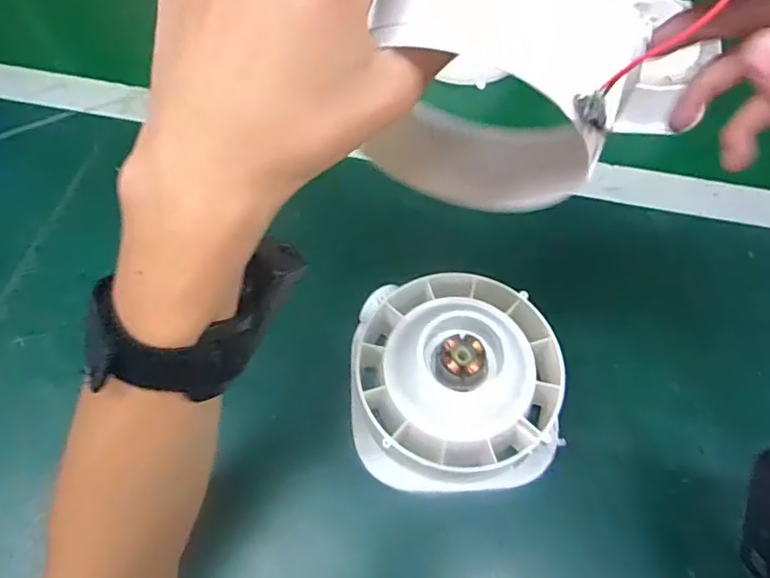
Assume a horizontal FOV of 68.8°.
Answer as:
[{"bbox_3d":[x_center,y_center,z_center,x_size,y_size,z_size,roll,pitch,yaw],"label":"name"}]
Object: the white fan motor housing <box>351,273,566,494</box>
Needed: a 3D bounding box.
[{"bbox_3d":[0.048,0.057,0.362,0.133,0.060,0.129,2,63,1],"label":"white fan motor housing"}]

